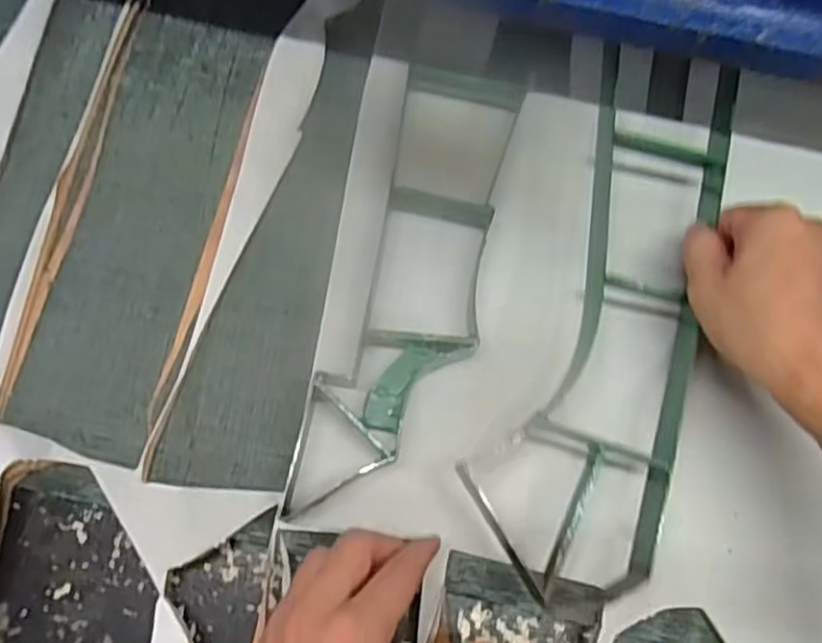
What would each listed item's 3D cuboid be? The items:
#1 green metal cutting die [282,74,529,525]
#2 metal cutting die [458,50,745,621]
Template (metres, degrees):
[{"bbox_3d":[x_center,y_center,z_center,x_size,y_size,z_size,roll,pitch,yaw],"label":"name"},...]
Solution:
[{"bbox_3d":[0.004,-0.025,0.449,0.085,0.032,0.308,15,75,3],"label":"green metal cutting die"},{"bbox_3d":[0.128,-0.005,0.435,0.118,0.062,0.349,16,78,3],"label":"metal cutting die"}]

